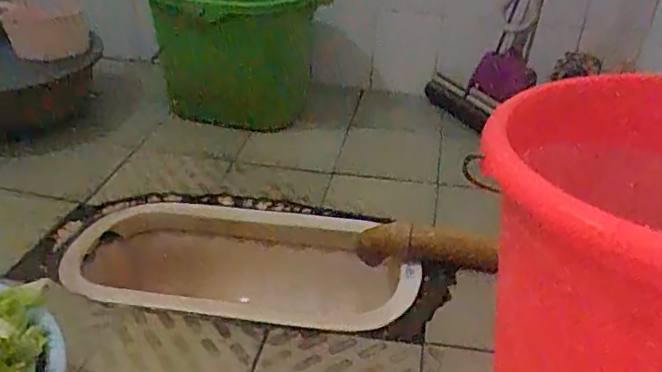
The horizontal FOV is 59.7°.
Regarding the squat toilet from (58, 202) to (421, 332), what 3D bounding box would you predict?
[{"bbox_3d":[-0.147,0.175,0.937,0.549,0.174,0.276,6,30,6],"label":"squat toilet"}]

